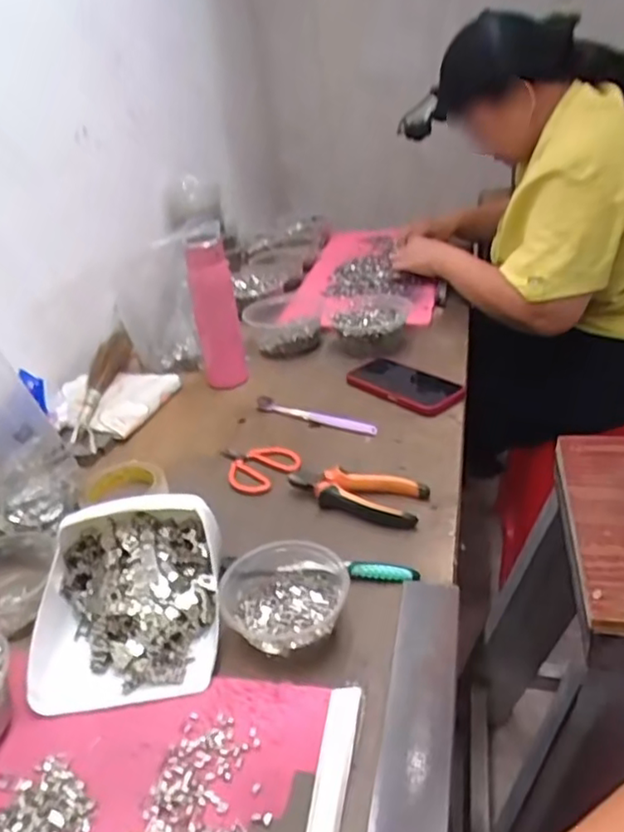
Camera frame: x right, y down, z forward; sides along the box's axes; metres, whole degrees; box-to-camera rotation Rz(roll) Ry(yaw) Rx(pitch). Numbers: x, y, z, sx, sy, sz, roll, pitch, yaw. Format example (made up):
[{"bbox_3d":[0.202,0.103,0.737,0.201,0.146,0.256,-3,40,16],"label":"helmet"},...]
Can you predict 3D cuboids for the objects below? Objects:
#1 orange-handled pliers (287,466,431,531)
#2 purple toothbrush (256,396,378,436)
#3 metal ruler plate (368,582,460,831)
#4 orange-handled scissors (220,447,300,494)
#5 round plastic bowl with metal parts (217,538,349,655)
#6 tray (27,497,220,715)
[{"bbox_3d":[0.046,0.079,0.688,0.149,0.024,0.062,10,34,25],"label":"orange-handled pliers"},{"bbox_3d":[0.004,0.000,0.848,0.180,0.012,0.016,11,35,30],"label":"purple toothbrush"},{"bbox_3d":[0.080,0.215,0.469,0.049,0.010,0.243,12,35,8],"label":"metal ruler plate"},{"bbox_3d":[-0.069,0.062,0.762,0.102,0.010,0.080,3,32,14],"label":"orange-handled scissors"},{"bbox_3d":[-0.024,0.152,0.554,0.107,0.051,0.123,-2,31,7],"label":"round plastic bowl with metal parts"},{"bbox_3d":[-0.160,0.149,0.549,0.157,0.084,0.170,-6,31,-1],"label":"tray"}]

